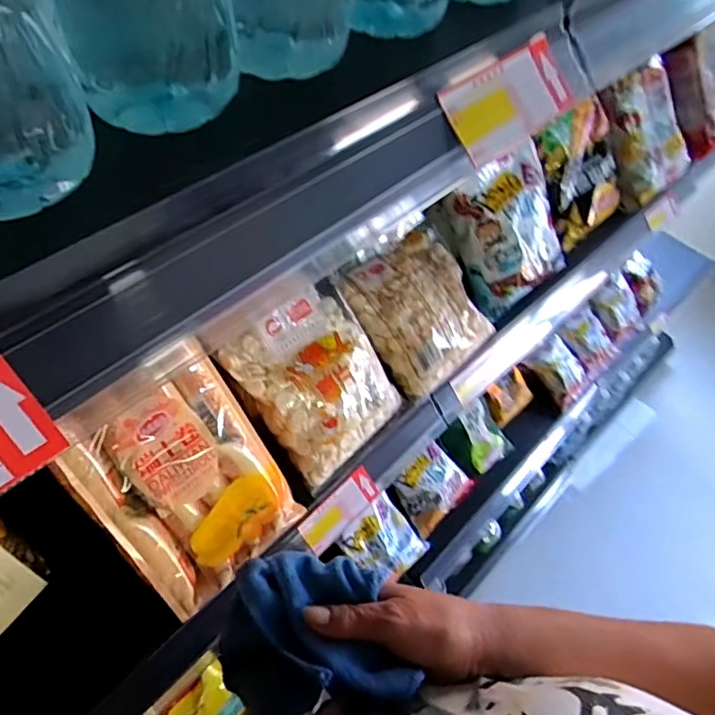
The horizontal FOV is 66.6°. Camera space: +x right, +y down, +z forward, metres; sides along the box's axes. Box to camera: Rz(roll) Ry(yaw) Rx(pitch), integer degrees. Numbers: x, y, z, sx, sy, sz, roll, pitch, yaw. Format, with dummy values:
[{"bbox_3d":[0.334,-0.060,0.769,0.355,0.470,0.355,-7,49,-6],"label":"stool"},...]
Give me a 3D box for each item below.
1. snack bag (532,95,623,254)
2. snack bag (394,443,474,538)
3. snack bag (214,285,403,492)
[{"bbox_3d":[0.325,-0.262,0.785,0.165,0.174,0.034,-38,25,-16],"label":"snack bag"},{"bbox_3d":[0.156,0.266,1.120,0.150,0.034,0.131,-36,100,-27],"label":"snack bag"},{"bbox_3d":[-0.033,0.028,0.546,0.143,0.046,0.156,-38,101,-21],"label":"snack bag"}]

